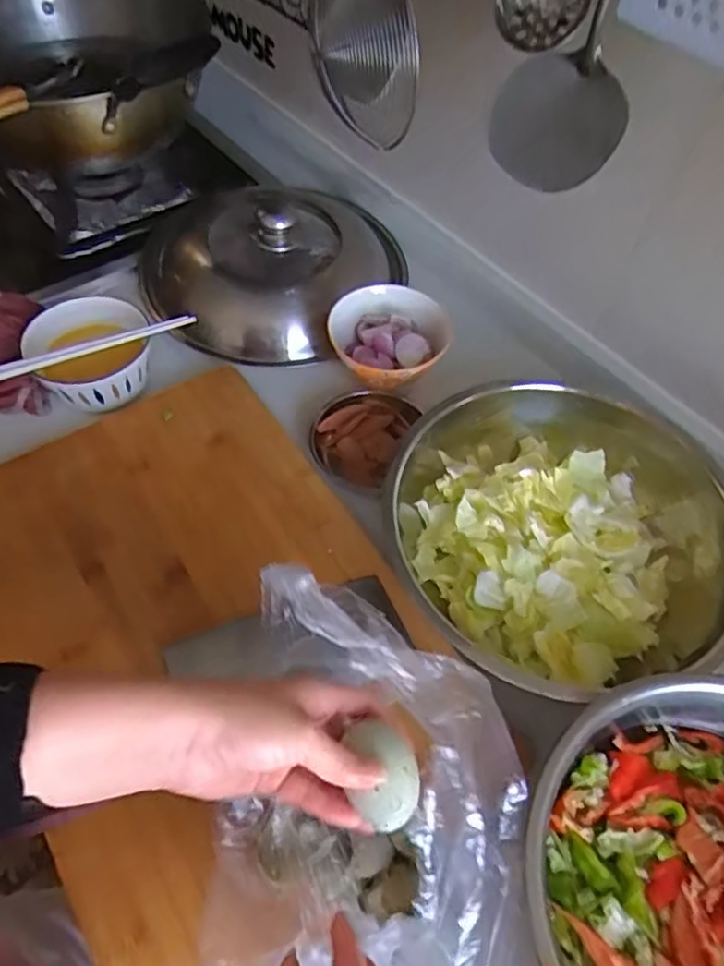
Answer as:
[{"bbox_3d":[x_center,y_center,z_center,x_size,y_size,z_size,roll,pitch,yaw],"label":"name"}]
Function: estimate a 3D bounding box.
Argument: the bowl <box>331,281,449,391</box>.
[{"bbox_3d":[0.028,-0.149,0.679,0.121,0.061,0.121,-1,56,-4],"label":"bowl"}]

